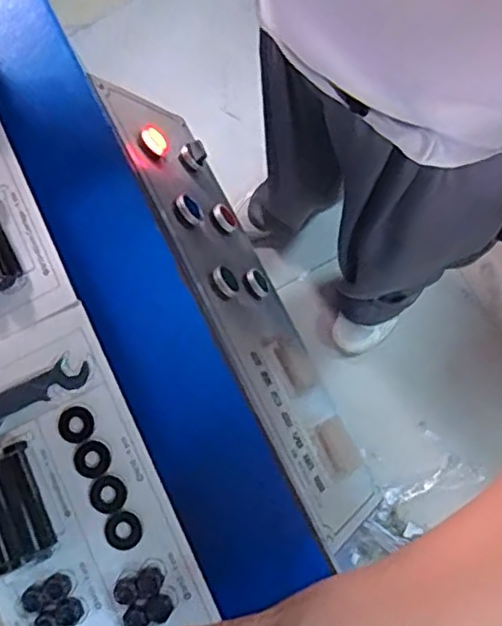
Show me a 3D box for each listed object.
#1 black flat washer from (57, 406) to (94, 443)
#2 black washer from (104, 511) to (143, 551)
[{"bbox_3d":[-0.118,0.075,0.438,0.024,0.006,0.024,0,68,1],"label":"black flat washer"},{"bbox_3d":[-0.083,0.142,0.424,0.024,0.006,0.024,0,68,1],"label":"black washer"}]

